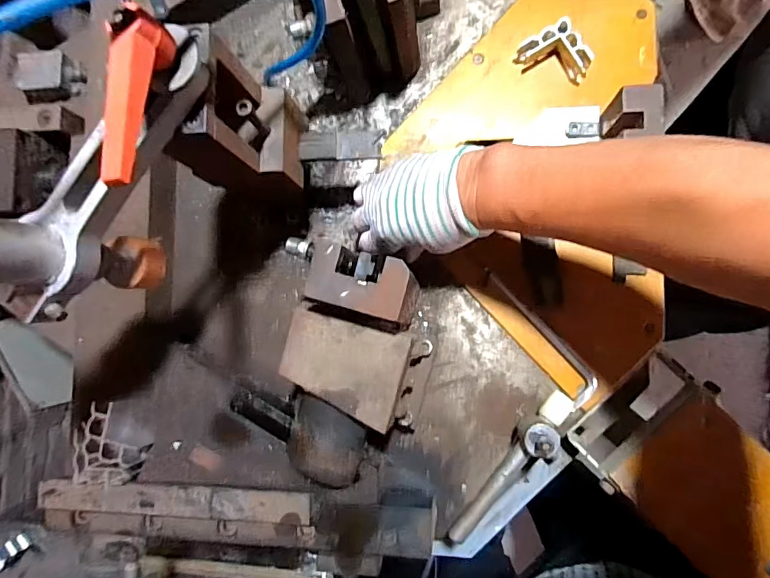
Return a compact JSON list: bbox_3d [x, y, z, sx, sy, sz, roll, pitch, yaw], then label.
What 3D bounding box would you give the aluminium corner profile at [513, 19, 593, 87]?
[{"bbox_3d":[0.171,-0.239,0.475,0.071,0.028,0.044,17,89,8],"label":"aluminium corner profile"}]

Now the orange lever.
[{"bbox_3d":[-0.130,-0.095,0.243,0.018,0.034,0.104,-4,69,7],"label":"orange lever"}]

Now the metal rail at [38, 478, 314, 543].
[{"bbox_3d":[-0.204,0.217,0.461,0.270,0.026,0.055,2,87,7],"label":"metal rail"}]

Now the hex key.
[{"bbox_3d":[0.152,0.042,0.469,0.030,0.008,0.156,-38,83,4],"label":"hex key"}]

